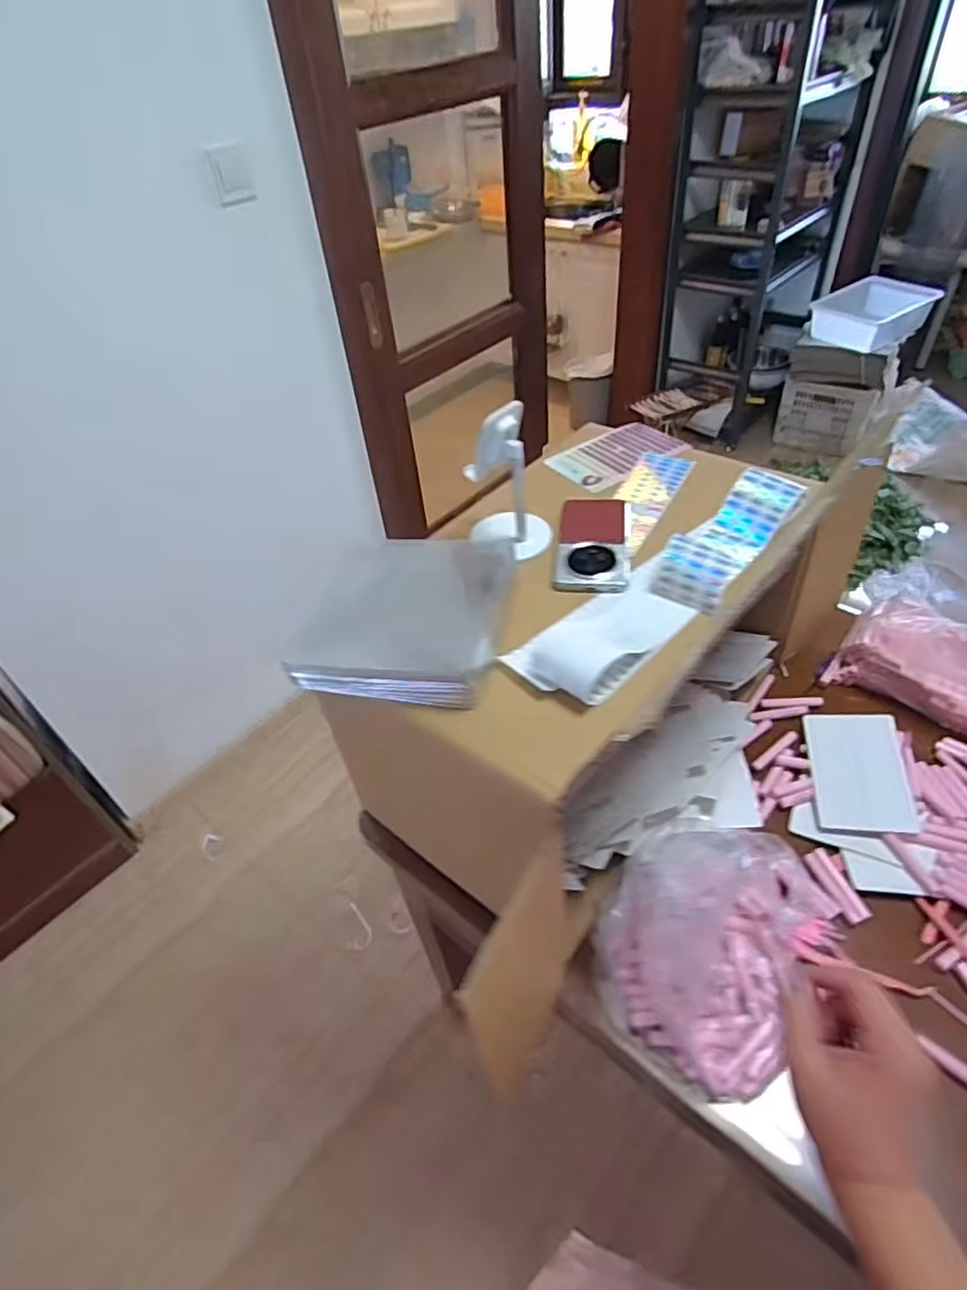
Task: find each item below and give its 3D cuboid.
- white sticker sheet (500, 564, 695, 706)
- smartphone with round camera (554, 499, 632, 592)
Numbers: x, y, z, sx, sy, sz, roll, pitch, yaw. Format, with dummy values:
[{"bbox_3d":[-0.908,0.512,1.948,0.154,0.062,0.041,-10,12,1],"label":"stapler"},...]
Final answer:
[{"bbox_3d":[0.121,-0.016,0.633,0.190,0.029,0.095,-33,50,-25],"label":"white sticker sheet"},{"bbox_3d":[0.126,-0.116,0.747,0.081,0.019,0.165,3,45,10],"label":"smartphone with round camera"}]

